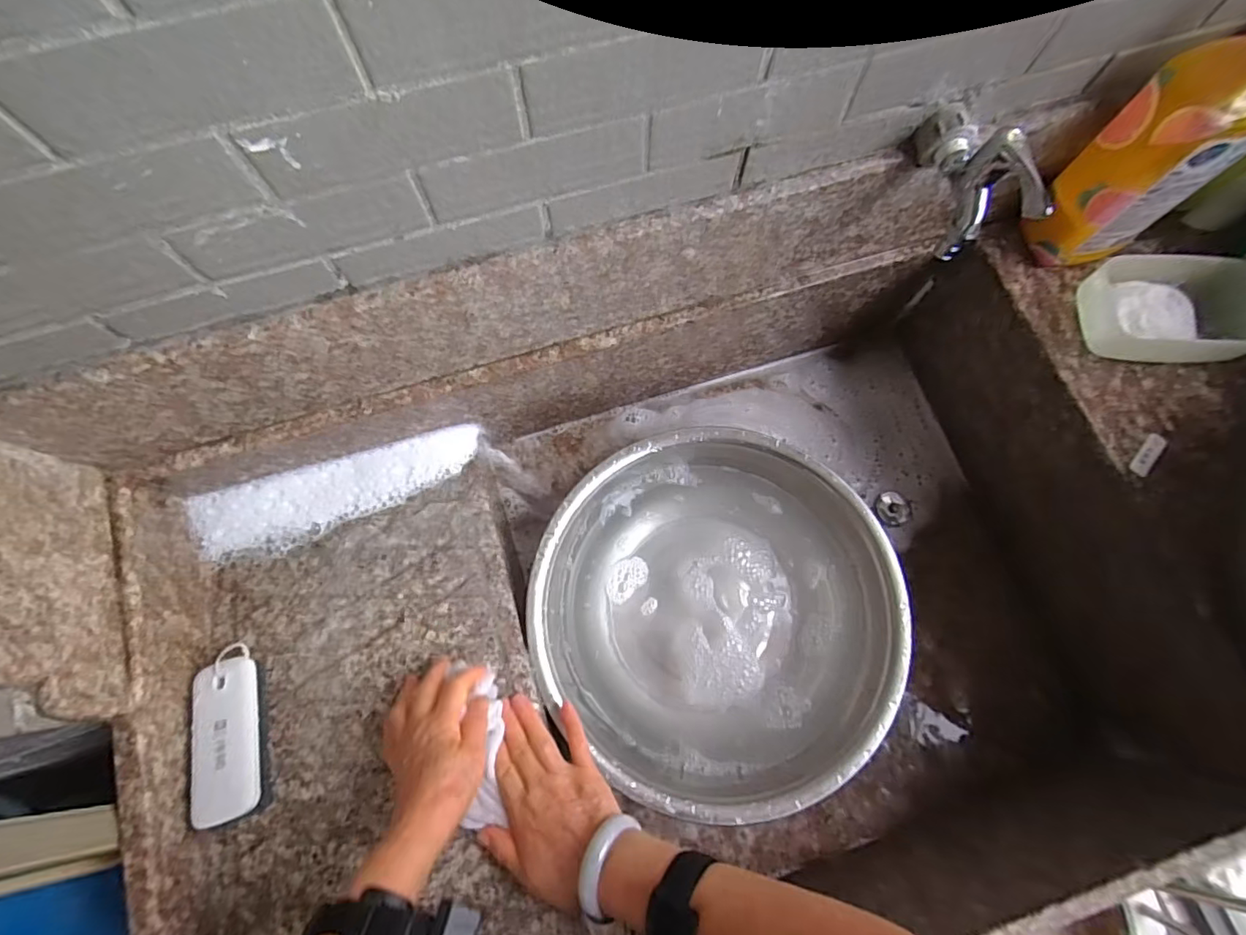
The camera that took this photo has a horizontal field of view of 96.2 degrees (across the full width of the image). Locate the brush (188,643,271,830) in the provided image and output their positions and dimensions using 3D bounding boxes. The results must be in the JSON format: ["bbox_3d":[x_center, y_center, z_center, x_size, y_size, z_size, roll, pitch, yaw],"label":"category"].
[{"bbox_3d":[-0.345,0.230,0.491,0.057,0.039,0.139,-14,75,-3],"label":"brush"}]

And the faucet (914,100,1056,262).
[{"bbox_3d":[0.257,-0.211,0.412,0.033,0.081,0.111,-16,75,-4],"label":"faucet"}]

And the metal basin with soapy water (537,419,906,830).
[{"bbox_3d":[0.098,0.151,0.606,0.347,0.113,0.357,0,74,0],"label":"metal basin with soapy water"}]

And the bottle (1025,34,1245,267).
[{"bbox_3d":[0.433,-0.255,0.452,0.077,0.196,0.081,-30,76,-8],"label":"bottle"}]

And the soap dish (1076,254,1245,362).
[{"bbox_3d":[0.491,-0.144,0.502,0.131,0.051,0.088,5,75,2],"label":"soap dish"}]

